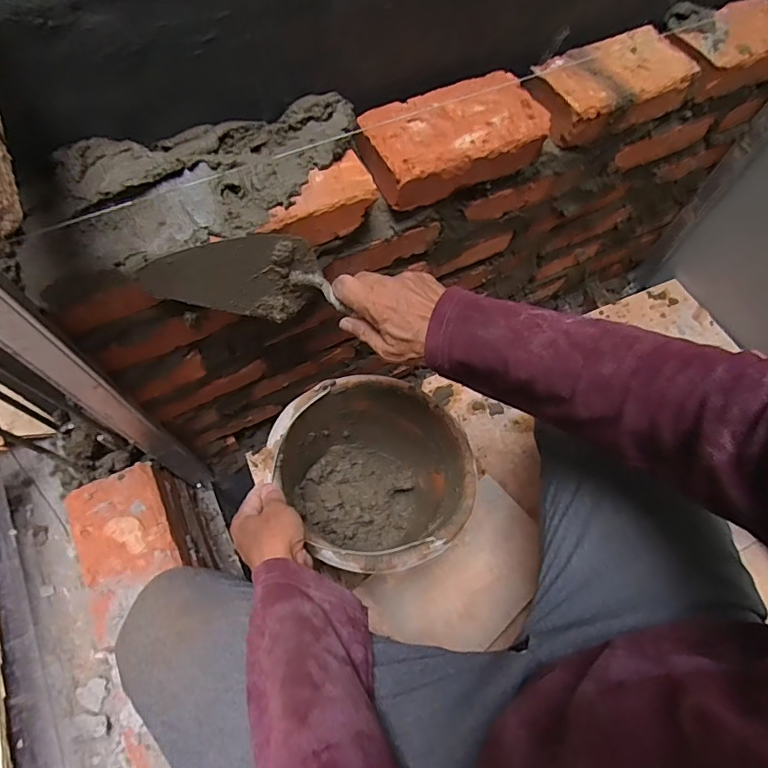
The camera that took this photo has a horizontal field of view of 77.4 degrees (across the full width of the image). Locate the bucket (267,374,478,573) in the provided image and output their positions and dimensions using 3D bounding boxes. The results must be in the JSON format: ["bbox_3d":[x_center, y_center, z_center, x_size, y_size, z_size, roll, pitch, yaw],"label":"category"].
[{"bbox_3d":[-0.007,0.122,0.637,0.221,0.184,0.235,1,64,-2],"label":"bucket"}]

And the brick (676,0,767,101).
[{"bbox_3d":[0.438,-0.423,0.603,0.175,0.048,0.090,-21,66,-12],"label":"brick"}]

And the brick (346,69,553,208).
[{"bbox_3d":[0.075,-0.261,0.511,0.191,0.045,0.098,-25,67,-14],"label":"brick"}]

